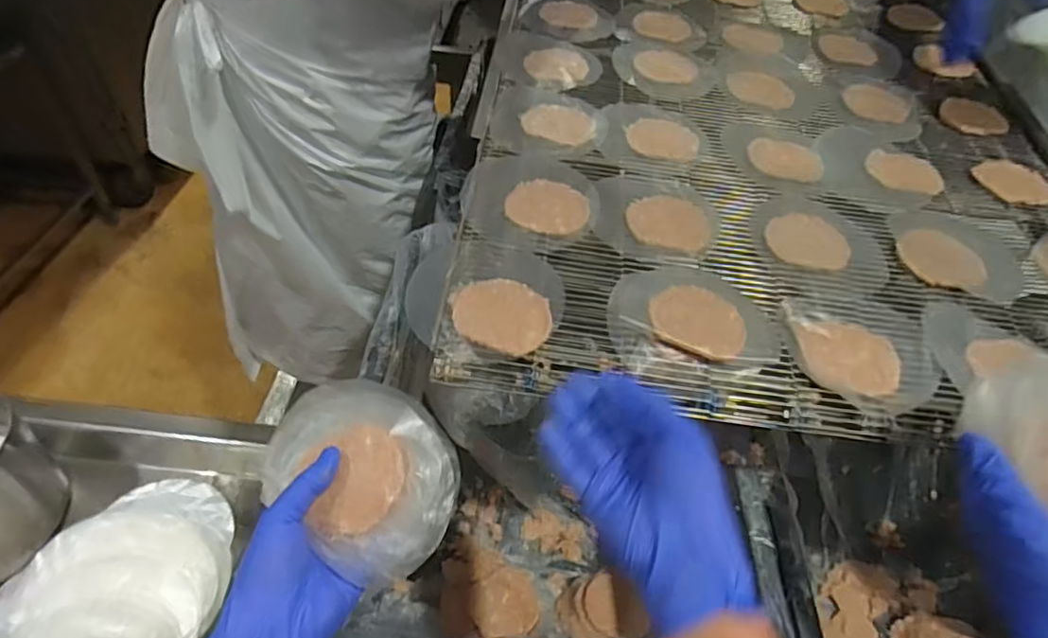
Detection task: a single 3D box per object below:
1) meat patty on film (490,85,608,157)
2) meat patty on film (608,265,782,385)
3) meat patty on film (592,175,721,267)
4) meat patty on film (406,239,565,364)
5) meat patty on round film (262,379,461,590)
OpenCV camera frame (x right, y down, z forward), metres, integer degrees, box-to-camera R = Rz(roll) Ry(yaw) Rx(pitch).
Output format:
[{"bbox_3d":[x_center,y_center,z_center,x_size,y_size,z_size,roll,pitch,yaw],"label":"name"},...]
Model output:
[{"bbox_3d":[0.026,-0.205,0.639,0.115,0.007,0.106,11,46,5],"label":"meat patty on film"},{"bbox_3d":[0.127,-0.002,0.479,0.120,0.010,0.108,-9,48,-14],"label":"meat patty on film"},{"bbox_3d":[0.120,-0.092,0.559,0.107,0.010,0.117,8,46,2],"label":"meat patty on film"},{"bbox_3d":[-0.030,-0.017,0.487,0.116,0.014,0.116,3,46,-3],"label":"meat patty on film"},{"bbox_3d":[-0.109,0.095,0.423,0.136,0.017,0.109,28,69,15],"label":"meat patty on round film"}]

